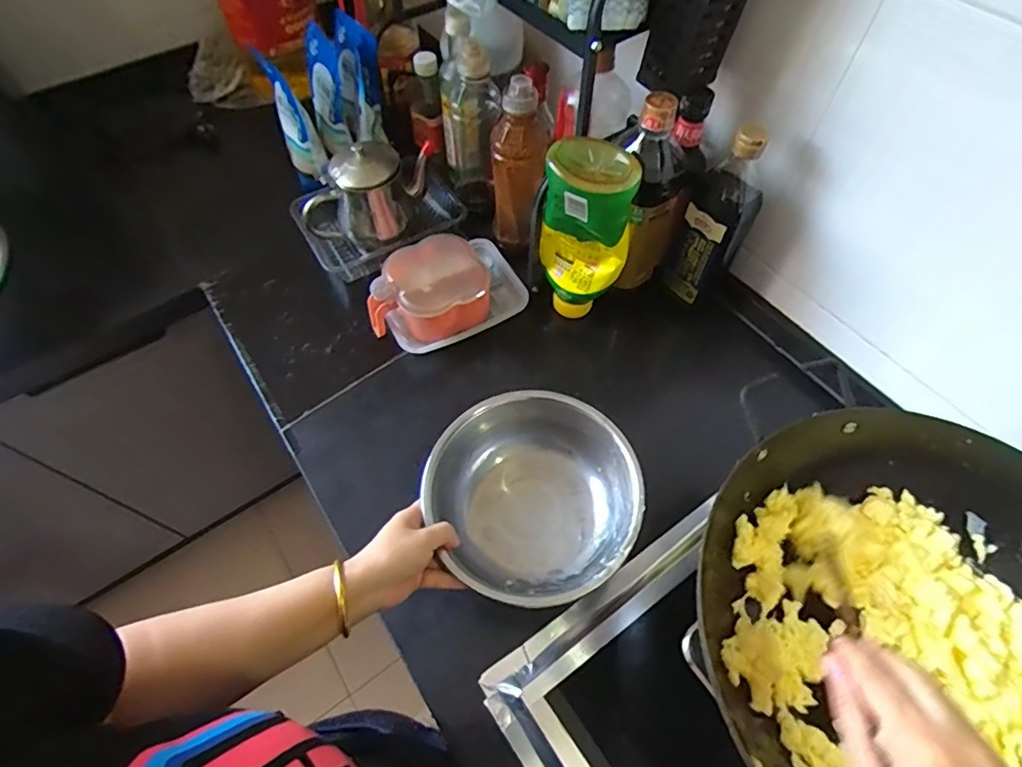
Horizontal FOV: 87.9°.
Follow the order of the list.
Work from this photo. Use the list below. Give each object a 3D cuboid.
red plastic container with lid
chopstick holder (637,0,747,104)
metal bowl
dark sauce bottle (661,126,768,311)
[{"bbox_3d":[-0.108,-0.120,0.697,0.154,0.067,0.136,-11,59,-6],"label":"red plastic container with lid"},{"bbox_3d":[0.179,-0.351,0.513,0.091,0.135,0.052,-28,67,-17],"label":"chopstick holder"},{"bbox_3d":[0.018,0.117,0.531,0.197,0.091,0.190,0,59,0],"label":"metal bowl"},{"bbox_3d":[0.237,-0.188,0.613,0.077,0.215,0.068,24,61,14],"label":"dark sauce bottle"}]

